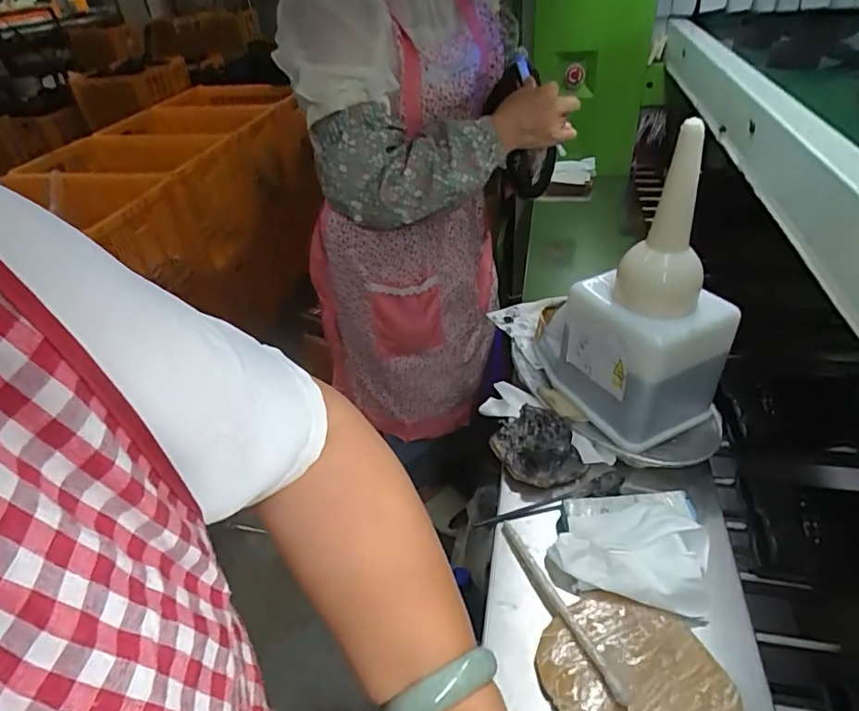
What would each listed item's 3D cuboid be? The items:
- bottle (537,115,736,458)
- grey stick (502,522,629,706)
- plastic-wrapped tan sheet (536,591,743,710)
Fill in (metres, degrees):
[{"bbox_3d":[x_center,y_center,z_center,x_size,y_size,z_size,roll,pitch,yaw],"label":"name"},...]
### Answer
[{"bbox_3d":[0.250,-0.075,0.639,0.162,0.311,0.206,-10,37,-8],"label":"bottle"},{"bbox_3d":[0.121,0.231,0.515,0.017,0.010,0.192,-18,39,-18],"label":"grey stick"},{"bbox_3d":[0.176,0.279,0.461,0.142,0.010,0.153,-17,39,-16],"label":"plastic-wrapped tan sheet"}]

